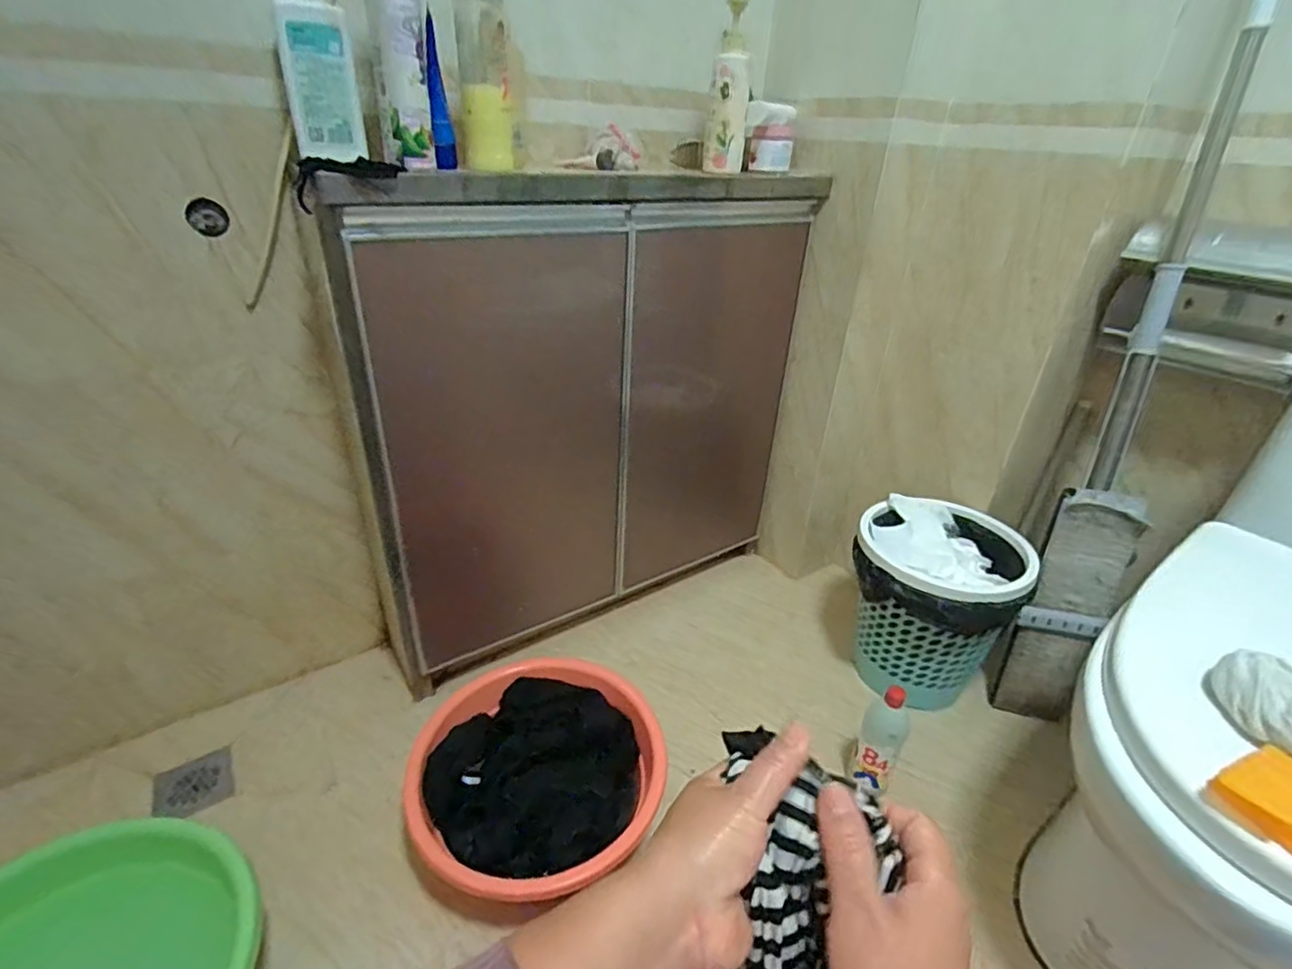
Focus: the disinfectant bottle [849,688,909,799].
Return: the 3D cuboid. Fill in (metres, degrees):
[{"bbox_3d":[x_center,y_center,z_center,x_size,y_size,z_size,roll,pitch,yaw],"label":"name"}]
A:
[{"bbox_3d":[0.343,0.383,0.894,0.062,0.190,0.050,22,36,29],"label":"disinfectant bottle"}]

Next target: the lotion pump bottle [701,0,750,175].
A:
[{"bbox_3d":[0.121,-0.583,0.903,0.062,0.205,0.052,3,31,0],"label":"lotion pump bottle"}]

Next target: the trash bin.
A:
[{"bbox_3d":[0.494,0.205,1.067,0.262,0.260,0.247,22,35,29],"label":"trash bin"}]

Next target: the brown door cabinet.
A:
[{"bbox_3d":[-0.073,-0.108,1.047,0.799,0.747,0.149,-15,35,-28],"label":"brown door cabinet"}]

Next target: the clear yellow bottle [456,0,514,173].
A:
[{"bbox_3d":[-0.190,-0.493,0.728,0.068,0.199,0.083,0,31,-5],"label":"clear yellow bottle"}]

